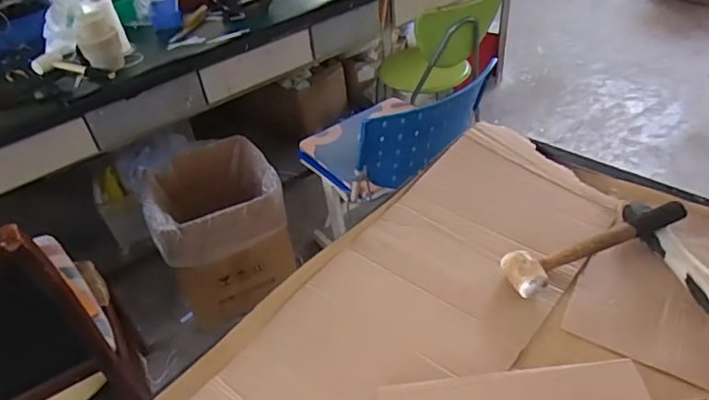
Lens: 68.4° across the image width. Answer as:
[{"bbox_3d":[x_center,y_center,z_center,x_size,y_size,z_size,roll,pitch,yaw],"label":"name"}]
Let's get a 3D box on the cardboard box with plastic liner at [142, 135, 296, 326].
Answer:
[{"bbox_3d":[-0.418,0.085,1.675,0.378,0.375,0.395,-20,42,-15],"label":"cardboard box with plastic liner"}]

